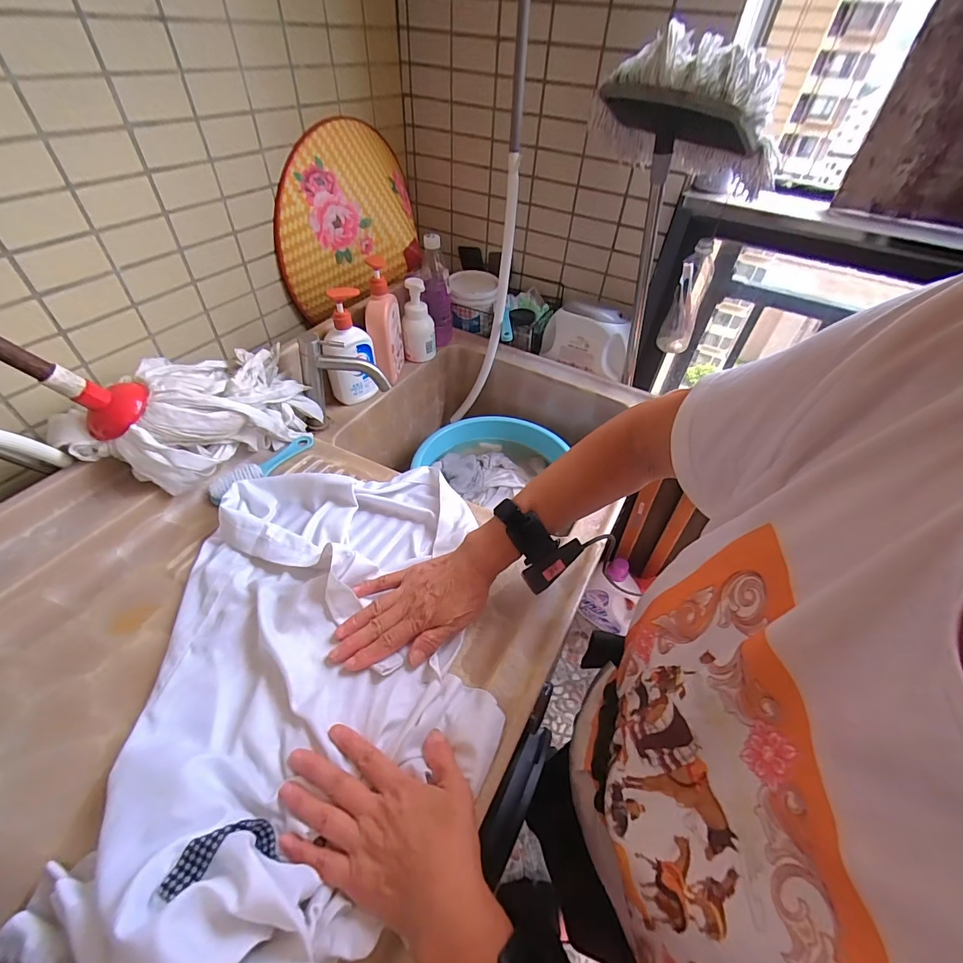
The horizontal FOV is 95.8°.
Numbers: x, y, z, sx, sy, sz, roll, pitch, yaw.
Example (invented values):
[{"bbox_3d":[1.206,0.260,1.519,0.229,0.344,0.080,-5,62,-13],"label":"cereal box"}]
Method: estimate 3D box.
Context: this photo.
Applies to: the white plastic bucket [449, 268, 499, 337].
[{"bbox_3d":[-0.023,-0.431,1.055,0.112,0.100,0.124,1,48,-5],"label":"white plastic bucket"}]

